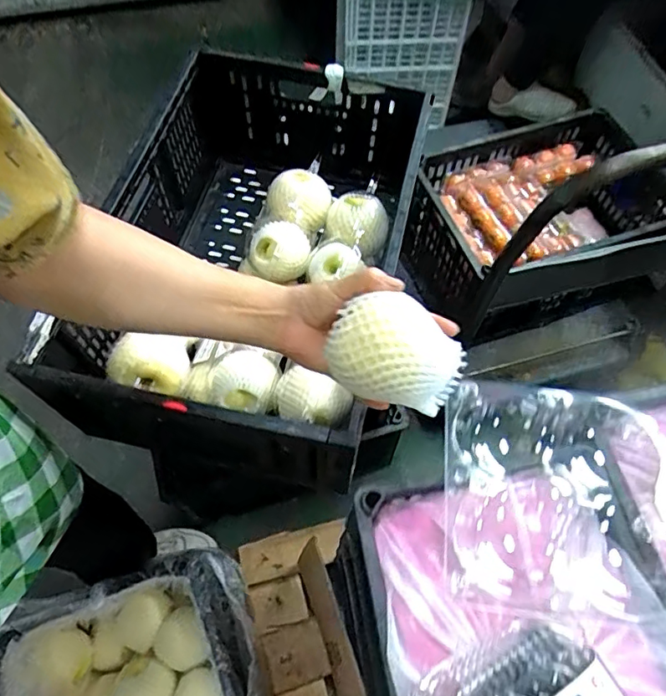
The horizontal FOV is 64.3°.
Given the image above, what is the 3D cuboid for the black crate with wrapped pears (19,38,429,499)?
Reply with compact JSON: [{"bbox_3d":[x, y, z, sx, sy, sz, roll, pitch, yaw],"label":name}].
[{"bbox_3d":[-0.106,-0.134,0.800,0.391,0.232,0.579,11,62,6],"label":"black crate with wrapped pears"}]

